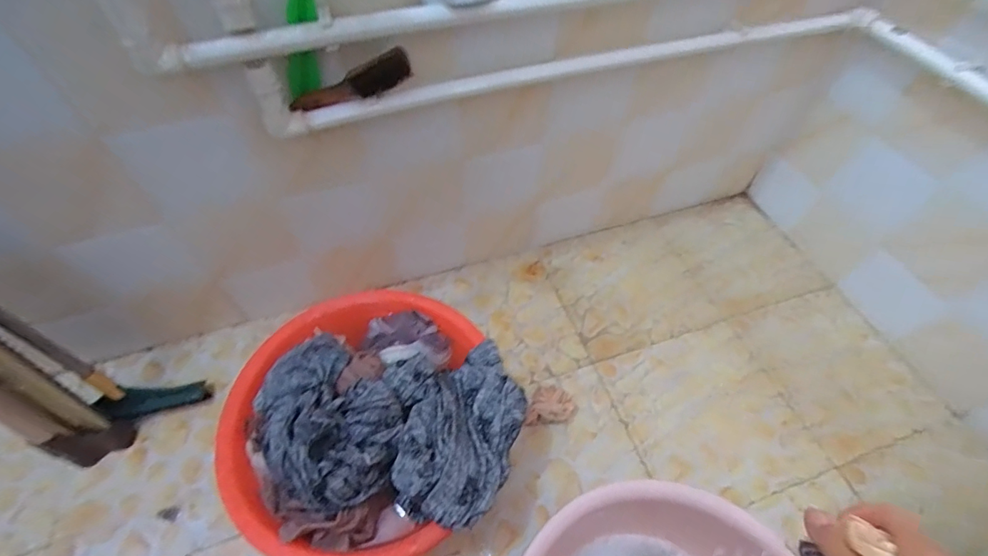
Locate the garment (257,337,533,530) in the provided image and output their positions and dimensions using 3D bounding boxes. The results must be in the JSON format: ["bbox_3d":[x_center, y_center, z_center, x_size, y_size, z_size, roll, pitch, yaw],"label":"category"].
[{"bbox_3d":[-0.149,0.182,0.639,0.373,0.111,0.306,6,55,2],"label":"garment"}]

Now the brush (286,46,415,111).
[{"bbox_3d":[-0.180,-0.242,0.574,0.159,0.048,0.027,-13,52,17],"label":"brush"}]

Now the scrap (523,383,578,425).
[{"bbox_3d":[0.100,0.226,0.788,0.077,0.049,0.071,-1,54,1],"label":"scrap"}]

